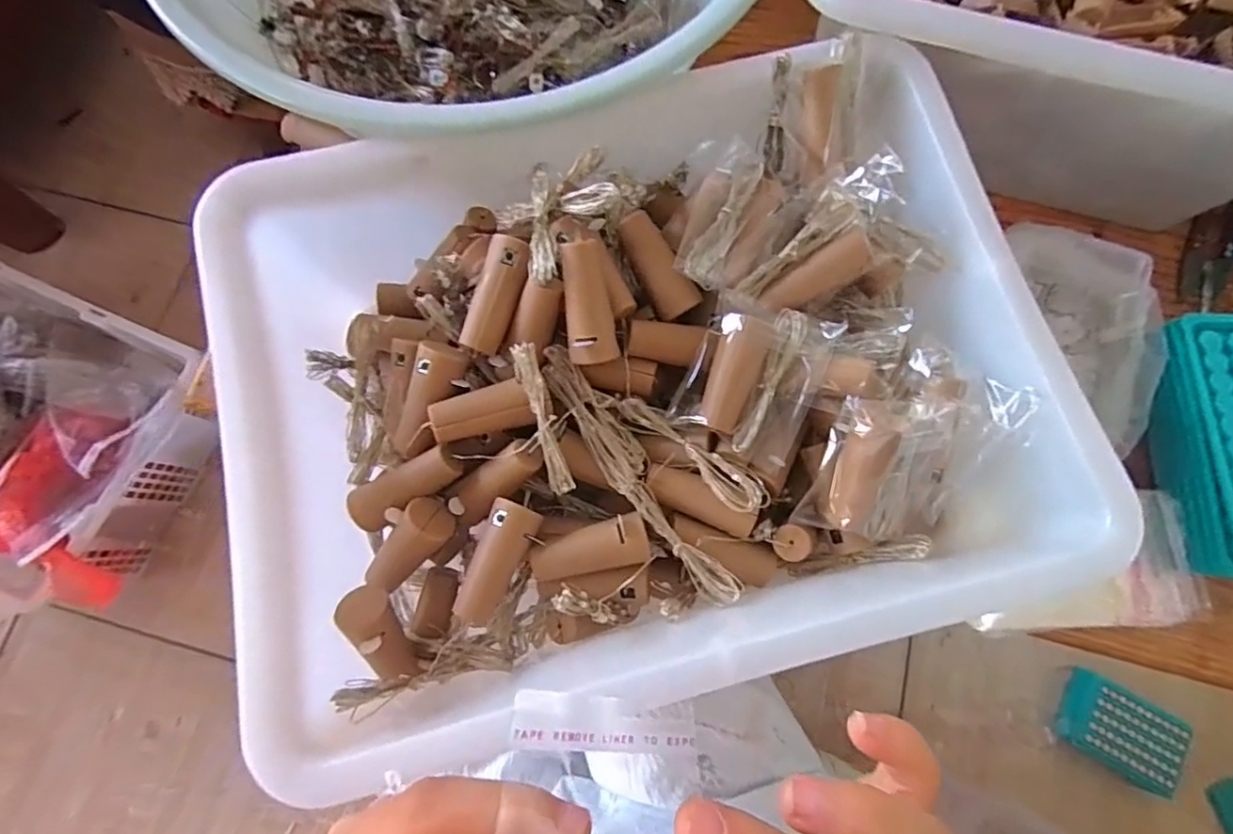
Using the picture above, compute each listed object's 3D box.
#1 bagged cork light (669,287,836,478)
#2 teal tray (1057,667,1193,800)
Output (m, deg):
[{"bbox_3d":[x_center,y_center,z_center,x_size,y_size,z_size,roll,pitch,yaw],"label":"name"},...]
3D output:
[{"bbox_3d":[0.060,-0.017,0.261,0.052,0.023,0.068,25,92,0],"label":"bagged cork light"},{"bbox_3d":[0.646,0.401,0.746,0.147,0.041,0.098,30,78,8],"label":"teal tray"}]

